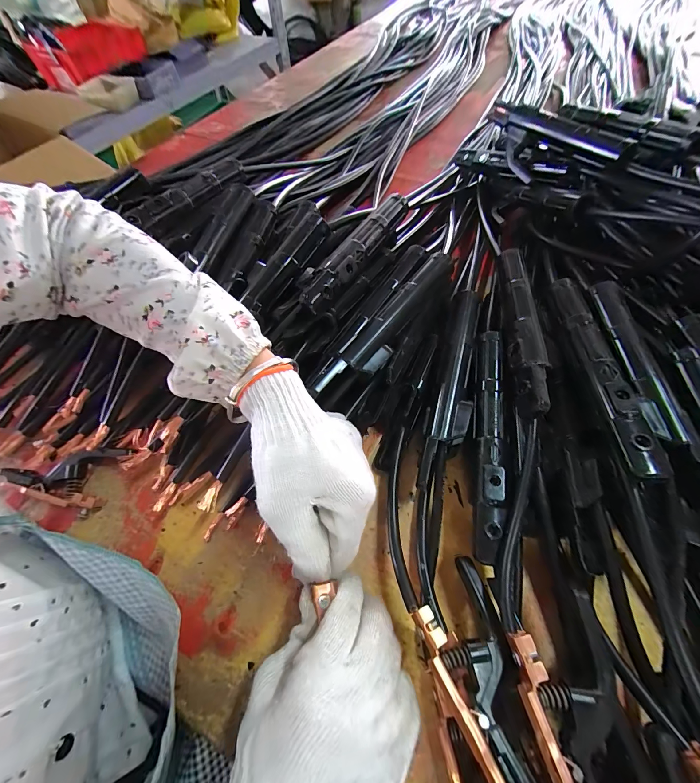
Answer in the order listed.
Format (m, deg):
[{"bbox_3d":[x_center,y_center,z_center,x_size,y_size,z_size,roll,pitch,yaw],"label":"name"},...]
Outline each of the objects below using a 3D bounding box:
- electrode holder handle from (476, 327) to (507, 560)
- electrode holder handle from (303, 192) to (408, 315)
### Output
[{"bbox_3d":[0.114,0.034,0.259,0.019,0.023,0.188,7,61,7],"label":"electrode holder handle"},{"bbox_3d":[0.010,-0.143,0.304,0.027,0.022,0.192,25,64,16],"label":"electrode holder handle"}]

